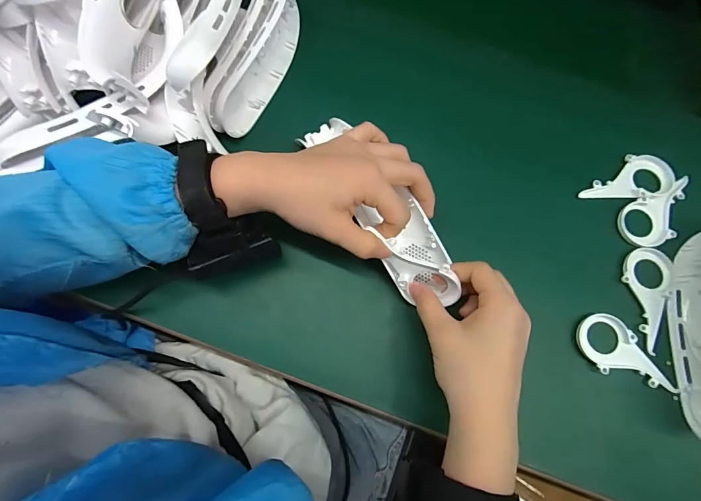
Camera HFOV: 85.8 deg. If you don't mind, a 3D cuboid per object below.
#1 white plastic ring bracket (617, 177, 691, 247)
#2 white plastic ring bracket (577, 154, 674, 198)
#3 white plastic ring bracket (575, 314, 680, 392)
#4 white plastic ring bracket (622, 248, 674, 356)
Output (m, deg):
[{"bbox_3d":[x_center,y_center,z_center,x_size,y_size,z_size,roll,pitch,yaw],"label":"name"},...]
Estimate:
[{"bbox_3d":[0.299,-0.034,0.363,0.089,0.004,0.046,-22,78,-7],"label":"white plastic ring bracket"},{"bbox_3d":[0.271,-0.072,0.371,0.093,0.005,0.042,-7,76,-4],"label":"white plastic ring bracket"},{"bbox_3d":[0.239,0.096,0.329,0.046,0.008,0.089,-36,80,-10],"label":"white plastic ring bracket"},{"bbox_3d":[0.268,0.043,0.343,0.044,0.004,0.094,16,76,2],"label":"white plastic ring bracket"}]

